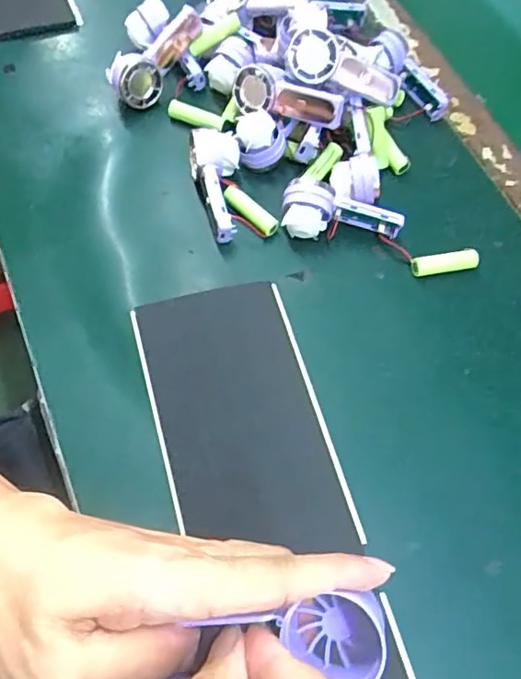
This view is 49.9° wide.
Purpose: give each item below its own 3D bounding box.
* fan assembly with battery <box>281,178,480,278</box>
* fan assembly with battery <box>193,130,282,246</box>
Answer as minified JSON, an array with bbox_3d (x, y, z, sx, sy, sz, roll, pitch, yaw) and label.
[{"bbox_3d":[0.091,-0.082,0.428,0.151,0.038,0.034,17,65,4],"label":"fan assembly with battery"},{"bbox_3d":[-0.026,-0.122,0.441,0.045,0.029,0.096,-18,67,-11],"label":"fan assembly with battery"}]

